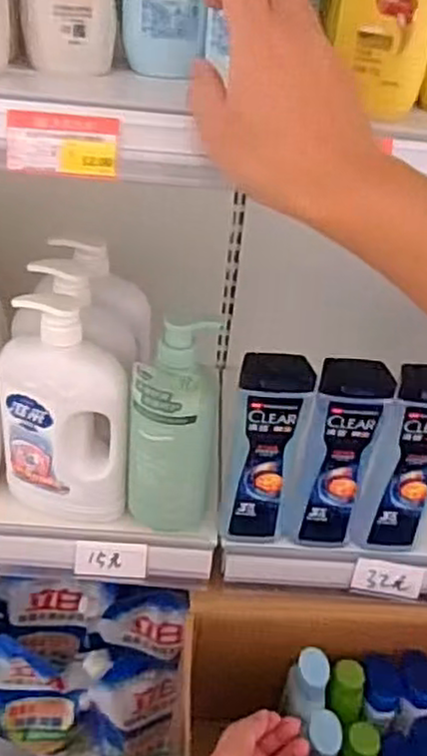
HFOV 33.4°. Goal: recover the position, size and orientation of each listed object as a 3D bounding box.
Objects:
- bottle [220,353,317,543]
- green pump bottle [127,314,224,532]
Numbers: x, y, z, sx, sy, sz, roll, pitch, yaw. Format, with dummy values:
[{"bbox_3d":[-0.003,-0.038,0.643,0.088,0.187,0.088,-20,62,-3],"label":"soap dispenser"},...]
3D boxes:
[{"bbox_3d":[0.048,0.074,0.667,0.065,0.207,0.041,7,37,0],"label":"bottle"},{"bbox_3d":[-0.037,0.051,0.661,0.080,0.211,0.055,5,37,-3],"label":"green pump bottle"}]

